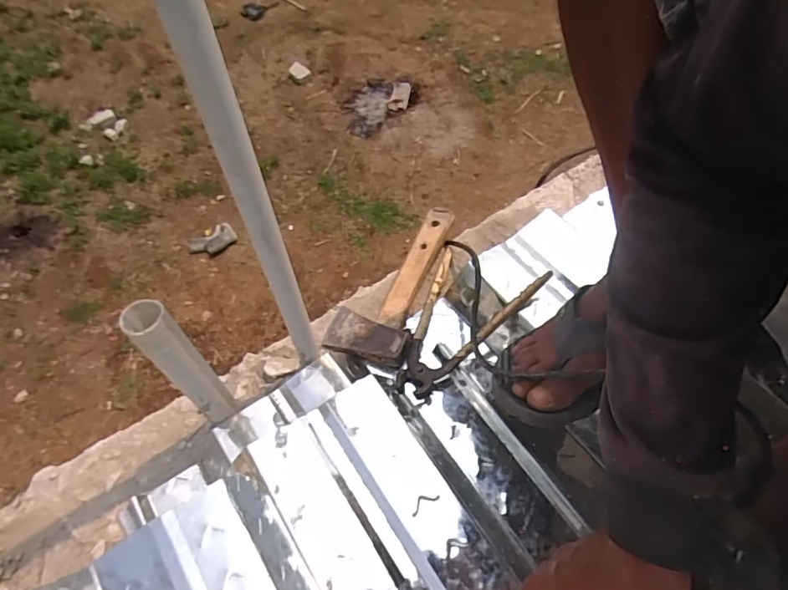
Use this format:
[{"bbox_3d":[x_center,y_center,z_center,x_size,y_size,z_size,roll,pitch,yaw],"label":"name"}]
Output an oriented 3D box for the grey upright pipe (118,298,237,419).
[{"bbox_3d":[-0.176,0.062,0.424,0.030,0.166,0.035,-35,66,-18],"label":"grey upright pipe"}]

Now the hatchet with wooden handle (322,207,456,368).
[{"bbox_3d":[-0.003,-0.025,0.625,0.096,0.024,0.230,17,62,9],"label":"hatchet with wooden handle"}]

